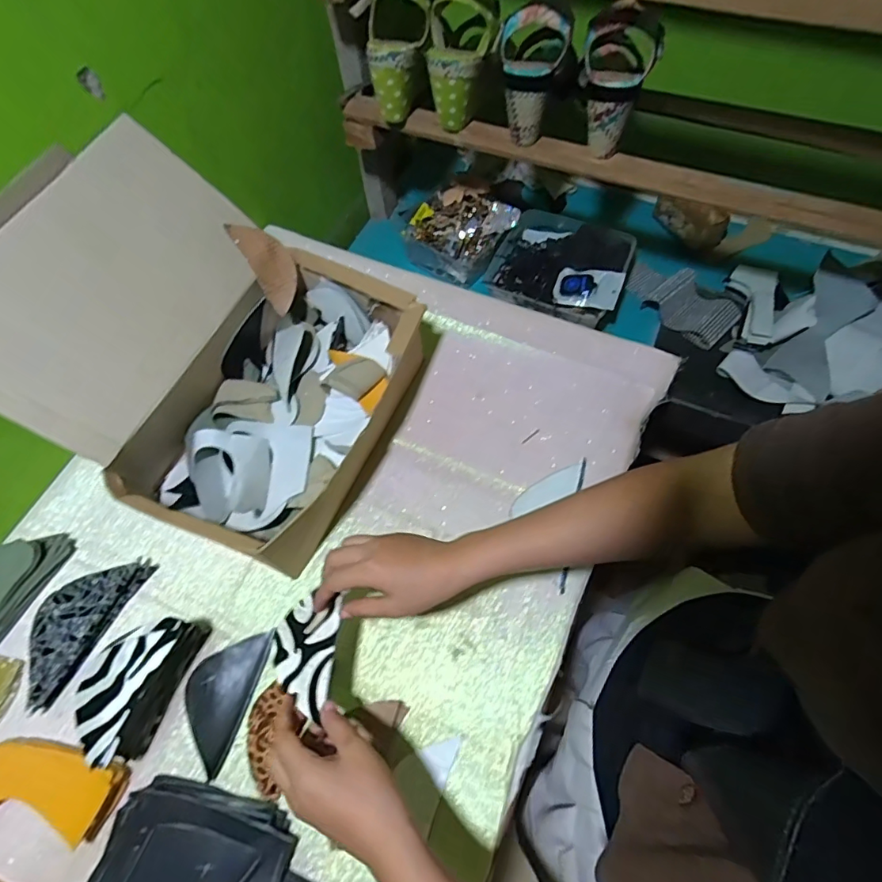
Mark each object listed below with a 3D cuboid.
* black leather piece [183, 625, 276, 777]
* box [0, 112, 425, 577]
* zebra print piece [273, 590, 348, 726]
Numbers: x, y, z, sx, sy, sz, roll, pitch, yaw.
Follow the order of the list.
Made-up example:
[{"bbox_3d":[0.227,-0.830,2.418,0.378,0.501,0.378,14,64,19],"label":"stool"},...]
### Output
[{"bbox_3d":[-0.216,0.246,0.503,0.061,0.015,0.123,14,63,9],"label":"black leather piece"},{"bbox_3d":[-0.232,-0.093,0.540,0.342,0.237,0.321,23,65,14],"label":"box"},{"bbox_3d":[-0.117,0.180,0.439,0.053,0.010,0.095,6,65,4],"label":"zebra print piece"}]

